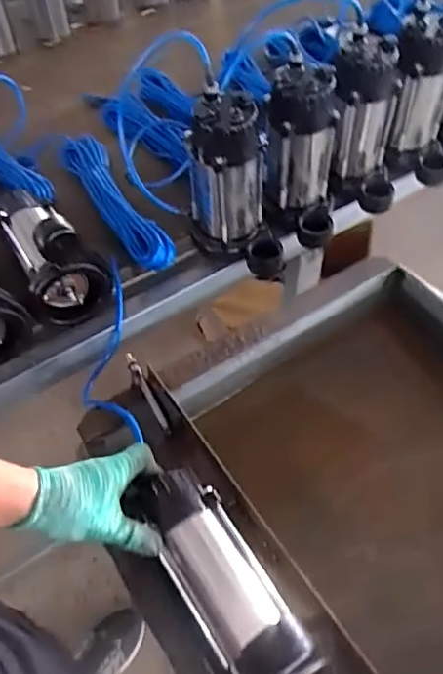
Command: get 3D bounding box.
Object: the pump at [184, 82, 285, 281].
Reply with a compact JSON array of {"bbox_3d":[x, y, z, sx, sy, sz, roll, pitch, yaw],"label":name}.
[{"bbox_3d":[0.018,-0.213,0.831,0.121,0.220,0.134,-8,53,-3],"label":"pump"}]

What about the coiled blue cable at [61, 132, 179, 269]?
[{"bbox_3d":[-0.183,-0.231,0.992,0.076,0.071,0.363,-25,56,-16],"label":"coiled blue cable"}]

